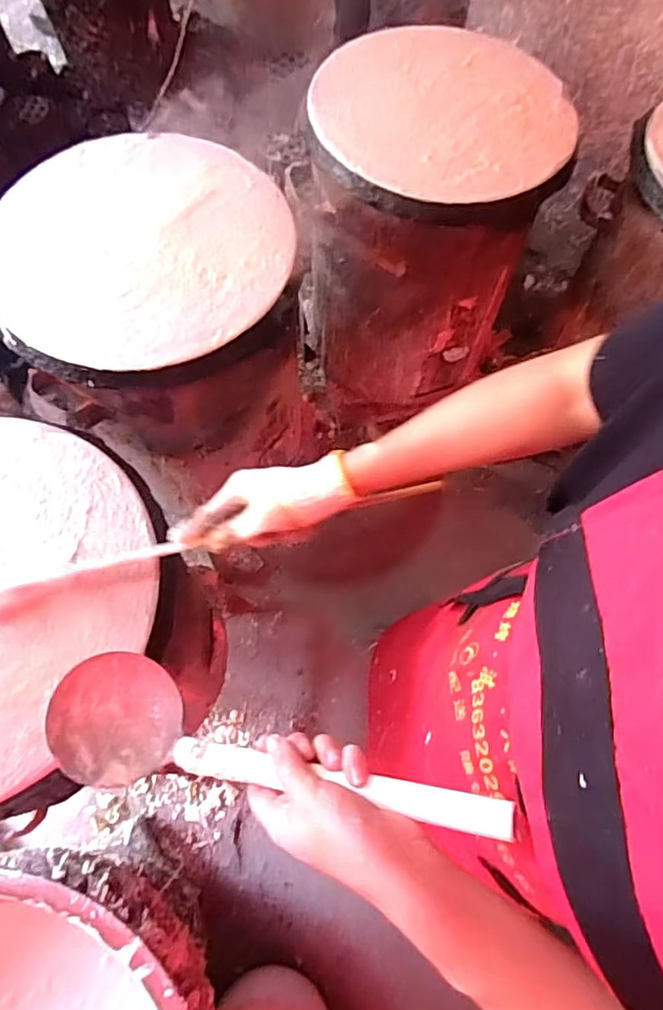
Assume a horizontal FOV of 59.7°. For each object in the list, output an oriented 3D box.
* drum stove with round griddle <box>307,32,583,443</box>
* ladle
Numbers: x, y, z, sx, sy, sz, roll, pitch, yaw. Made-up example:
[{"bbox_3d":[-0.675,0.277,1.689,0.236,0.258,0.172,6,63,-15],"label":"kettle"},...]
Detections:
[{"bbox_3d":[0.144,-0.462,1.053,0.366,0.531,0.361,-5,69,-5],"label":"drum stove with round griddle"},{"bbox_3d":[-0.044,0.167,0.385,0.313,0.065,0.086,4,66,22],"label":"ladle"}]

